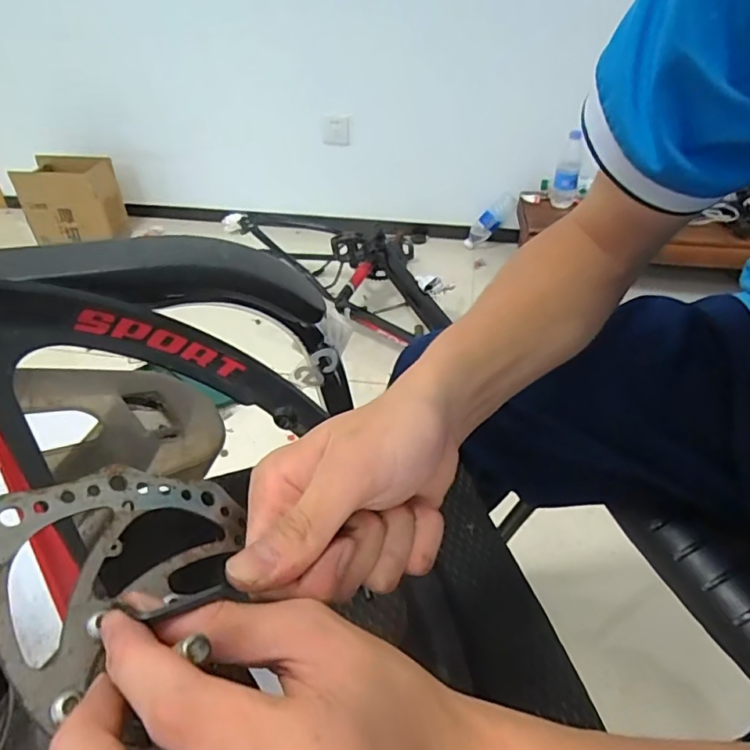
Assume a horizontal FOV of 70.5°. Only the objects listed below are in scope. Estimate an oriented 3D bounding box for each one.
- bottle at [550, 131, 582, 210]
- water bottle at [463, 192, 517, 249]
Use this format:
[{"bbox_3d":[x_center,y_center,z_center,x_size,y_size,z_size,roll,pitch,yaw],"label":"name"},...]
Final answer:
[{"bbox_3d":[0.551,-0.575,1.525,0.073,0.185,0.067,13,42,16],"label":"bottle"},{"bbox_3d":[0.374,-0.504,1.742,0.210,0.061,0.056,-45,41,14],"label":"water bottle"}]

